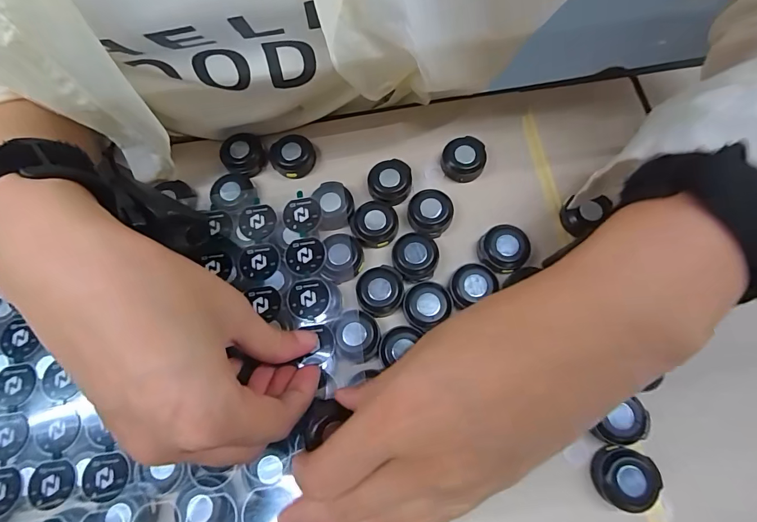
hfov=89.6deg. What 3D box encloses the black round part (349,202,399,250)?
[{"bbox_3d":[-0.003,-0.023,0.248,0.030,0.011,0.027,17,73,7],"label":"black round part"}]

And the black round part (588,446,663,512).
[{"bbox_3d":[0.129,0.113,0.198,0.029,0.010,0.028,21,74,8],"label":"black round part"}]

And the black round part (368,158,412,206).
[{"bbox_3d":[0.007,-0.052,0.258,0.032,0.013,0.027,-42,76,-11],"label":"black round part"}]

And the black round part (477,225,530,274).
[{"bbox_3d":[0.078,-0.007,0.237,0.028,0.010,0.028,0,72,1],"label":"black round part"}]

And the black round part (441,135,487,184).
[{"bbox_3d":[0.058,-0.069,0.260,0.029,0.011,0.030,0,72,1],"label":"black round part"}]

